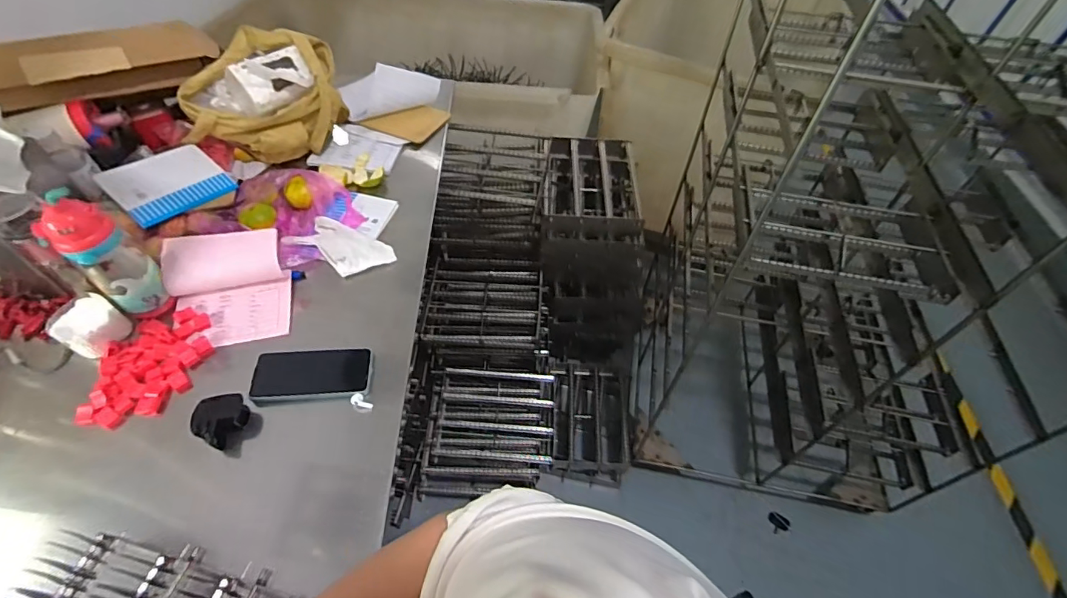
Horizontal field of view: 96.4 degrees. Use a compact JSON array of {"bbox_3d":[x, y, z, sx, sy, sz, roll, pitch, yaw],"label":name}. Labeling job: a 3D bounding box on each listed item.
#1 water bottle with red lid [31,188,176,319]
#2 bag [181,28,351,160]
[{"bbox_3d":[-0.606,-0.057,0.678,0.069,0.202,0.074,35,58,21],"label":"water bottle with red lid"},{"bbox_3d":[-0.535,-0.404,0.962,0.273,0.171,0.211,-10,54,-11],"label":"bag"}]

